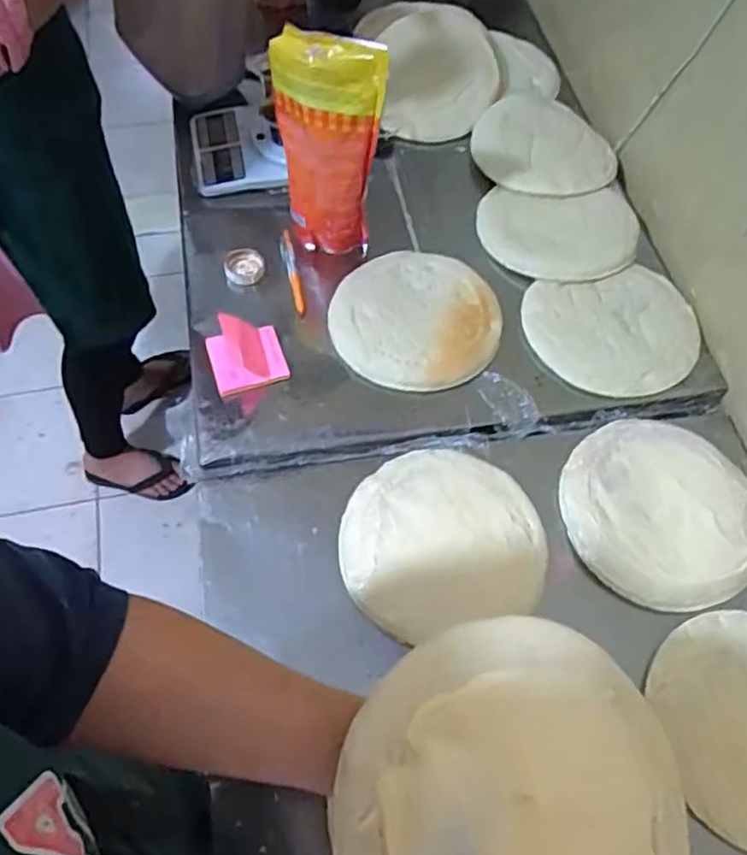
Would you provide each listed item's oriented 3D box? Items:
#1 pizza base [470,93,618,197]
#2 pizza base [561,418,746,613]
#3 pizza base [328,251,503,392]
[{"bbox_3d":[0.231,-0.382,0.917,0.191,0.019,0.184,1,61,-2],"label":"pizza base"},{"bbox_3d":[0.290,0.081,0.679,0.187,0.016,0.196,1,61,-2],"label":"pizza base"},{"bbox_3d":[0.050,-0.131,0.780,0.189,0.017,0.195,7,60,-1],"label":"pizza base"}]

